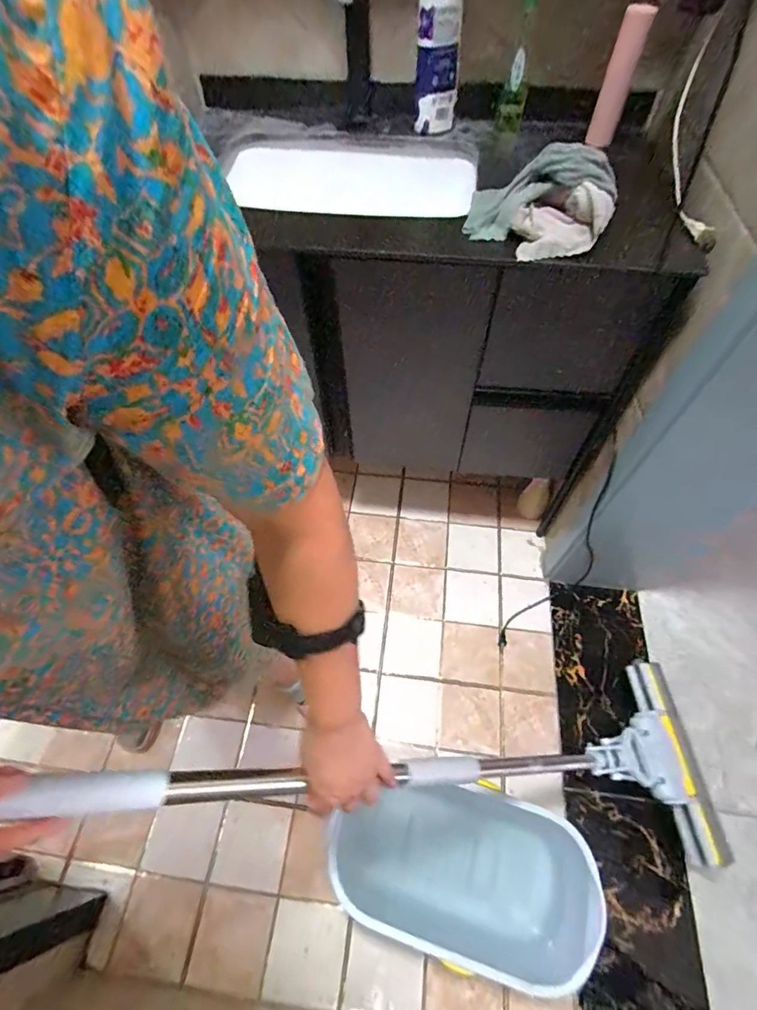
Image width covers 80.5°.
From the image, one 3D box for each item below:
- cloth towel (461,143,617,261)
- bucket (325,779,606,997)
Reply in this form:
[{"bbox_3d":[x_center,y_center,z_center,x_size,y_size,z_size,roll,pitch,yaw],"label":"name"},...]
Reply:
[{"bbox_3d":[0.233,-0.454,0.676,0.221,0.112,0.135,25,62,15],"label":"cloth towel"},{"bbox_3d":[0.154,0.677,0.854,0.493,0.235,0.256,12,59,8],"label":"bucket"}]

